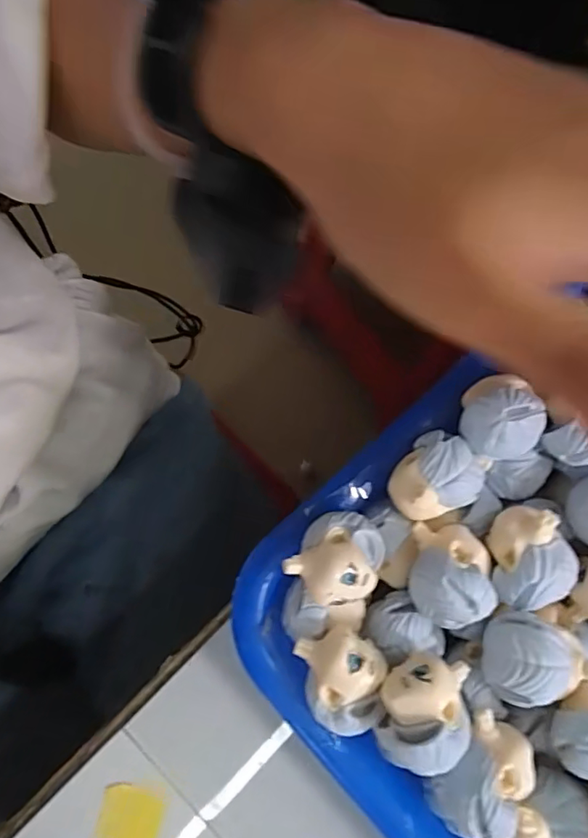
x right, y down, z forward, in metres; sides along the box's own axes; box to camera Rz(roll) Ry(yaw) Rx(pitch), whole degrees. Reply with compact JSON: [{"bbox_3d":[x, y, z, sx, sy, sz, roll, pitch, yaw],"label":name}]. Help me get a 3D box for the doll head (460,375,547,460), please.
[{"bbox_3d":[0.061,0.001,0.162,0.021,0.023,0.024,-36,82,-7],"label":"doll head"}]

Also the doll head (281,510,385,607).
[{"bbox_3d":[0.013,0.040,0.154,0.023,0.018,0.025,0,79,0],"label":"doll head"}]

